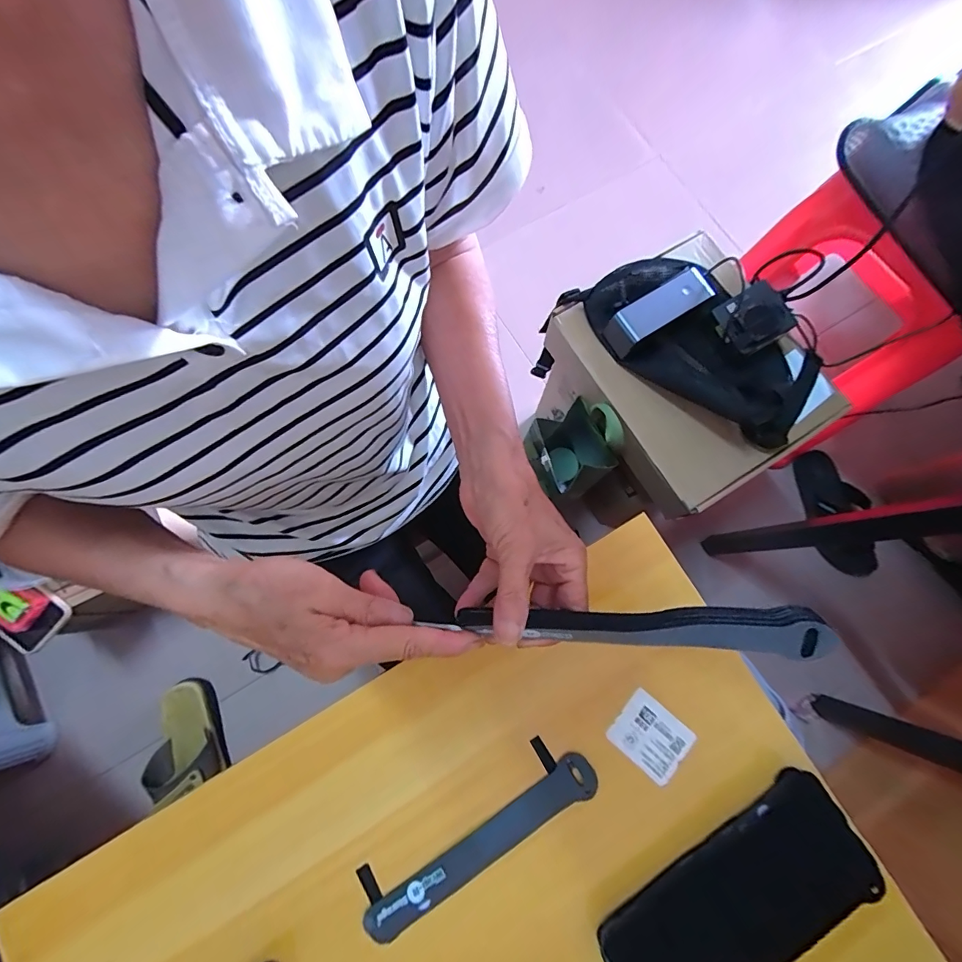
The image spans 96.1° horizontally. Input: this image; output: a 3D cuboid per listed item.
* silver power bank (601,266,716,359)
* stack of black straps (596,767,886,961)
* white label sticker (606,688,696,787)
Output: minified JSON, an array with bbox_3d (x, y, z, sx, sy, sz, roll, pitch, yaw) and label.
[{"bbox_3d":[0.227,-0.218,0.559,0.127,0.053,0.050,-32,79,-8],"label":"silver power bank"},{"bbox_3d":[0.186,0.311,0.320,0.205,0.029,0.090,-29,79,-7],"label":"stack of black straps"},{"bbox_3d":[0.138,0.208,0.352,0.060,0.006,0.049,39,79,8],"label":"white label sticker"}]

